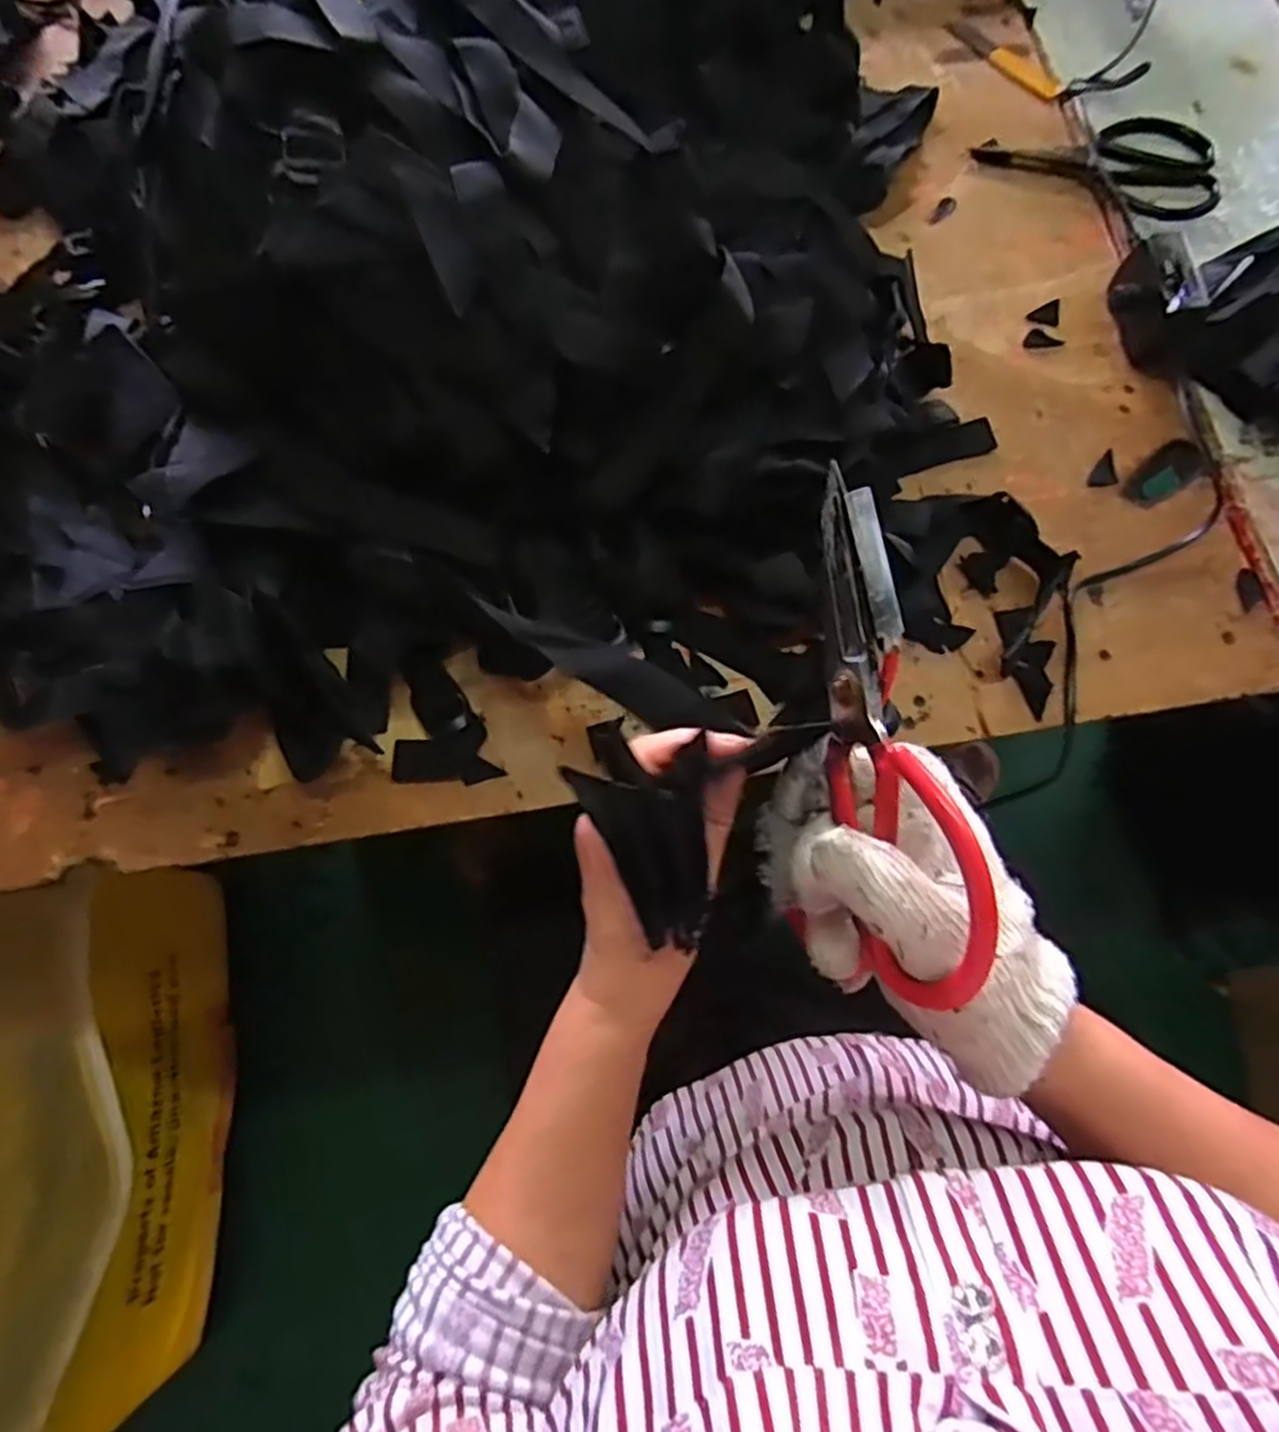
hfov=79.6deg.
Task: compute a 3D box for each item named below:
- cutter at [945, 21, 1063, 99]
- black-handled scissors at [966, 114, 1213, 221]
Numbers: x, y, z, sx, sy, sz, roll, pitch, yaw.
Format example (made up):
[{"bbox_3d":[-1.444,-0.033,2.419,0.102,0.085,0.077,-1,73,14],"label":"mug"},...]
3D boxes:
[{"bbox_3d":[0.291,-0.524,0.611,0.022,0.004,0.105,-42,79,-11],"label":"cutter"},{"bbox_3d":[0.348,-0.422,0.575,0.170,0.020,0.085,28,76,8],"label":"black-handled scissors"}]

